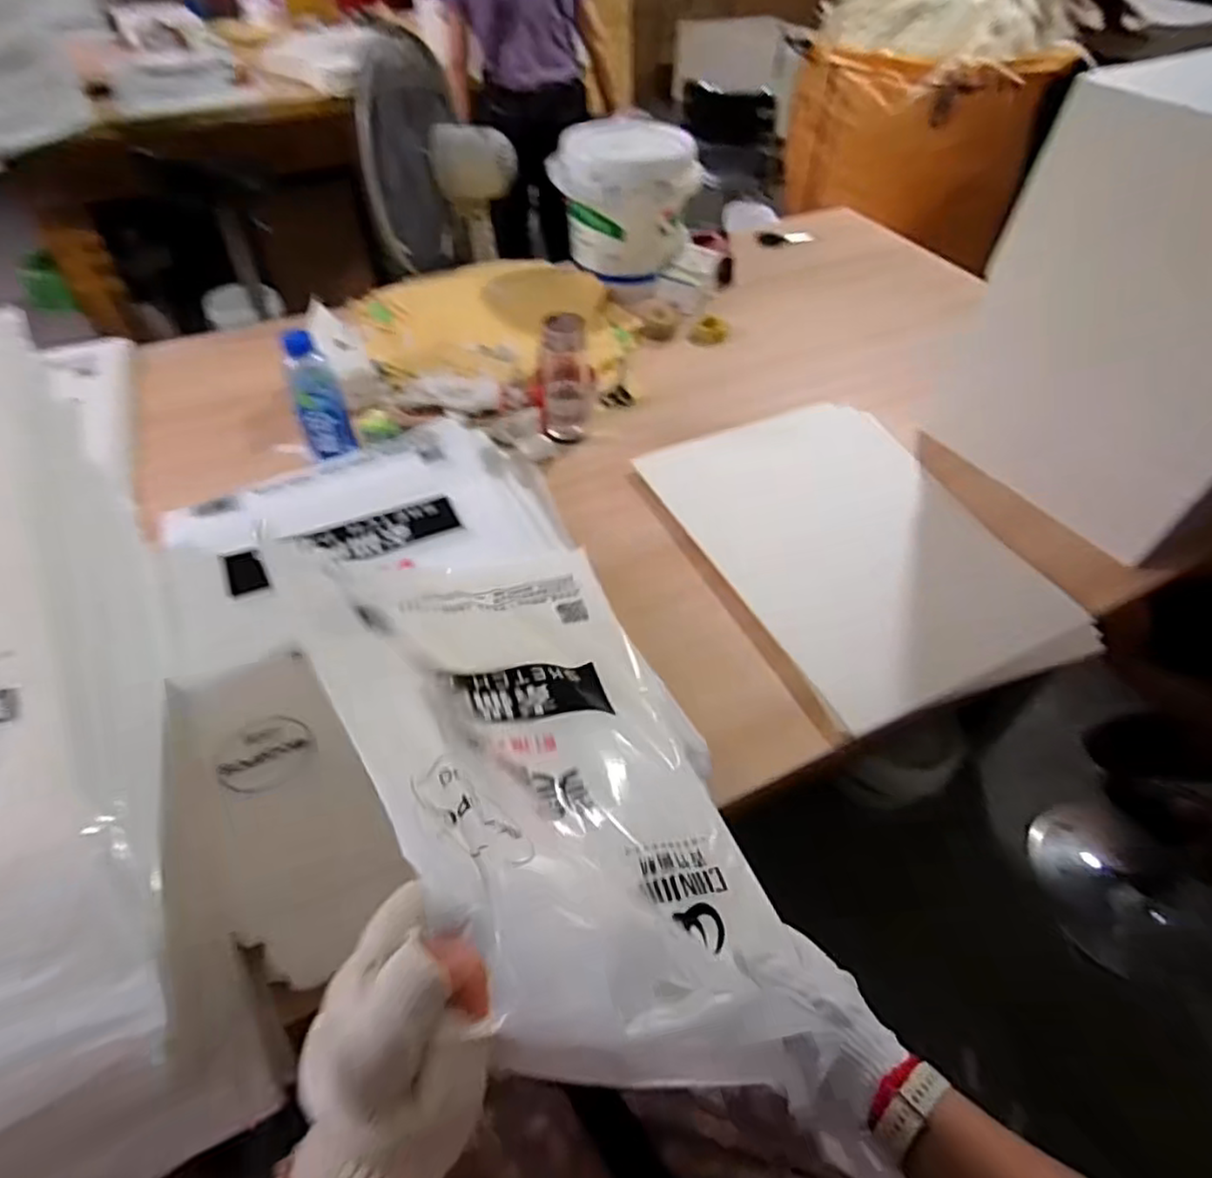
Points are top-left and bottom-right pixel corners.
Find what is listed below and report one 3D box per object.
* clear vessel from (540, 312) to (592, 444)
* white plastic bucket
[{"bbox_3d":[-0.060,-0.314,1.044,0.074,0.181,0.074,-2,50,-3],"label":"clear vessel"},{"bbox_3d":[0.036,-0.747,1.358,0.223,0.242,0.219,36,58,25],"label":"white plastic bucket"}]

